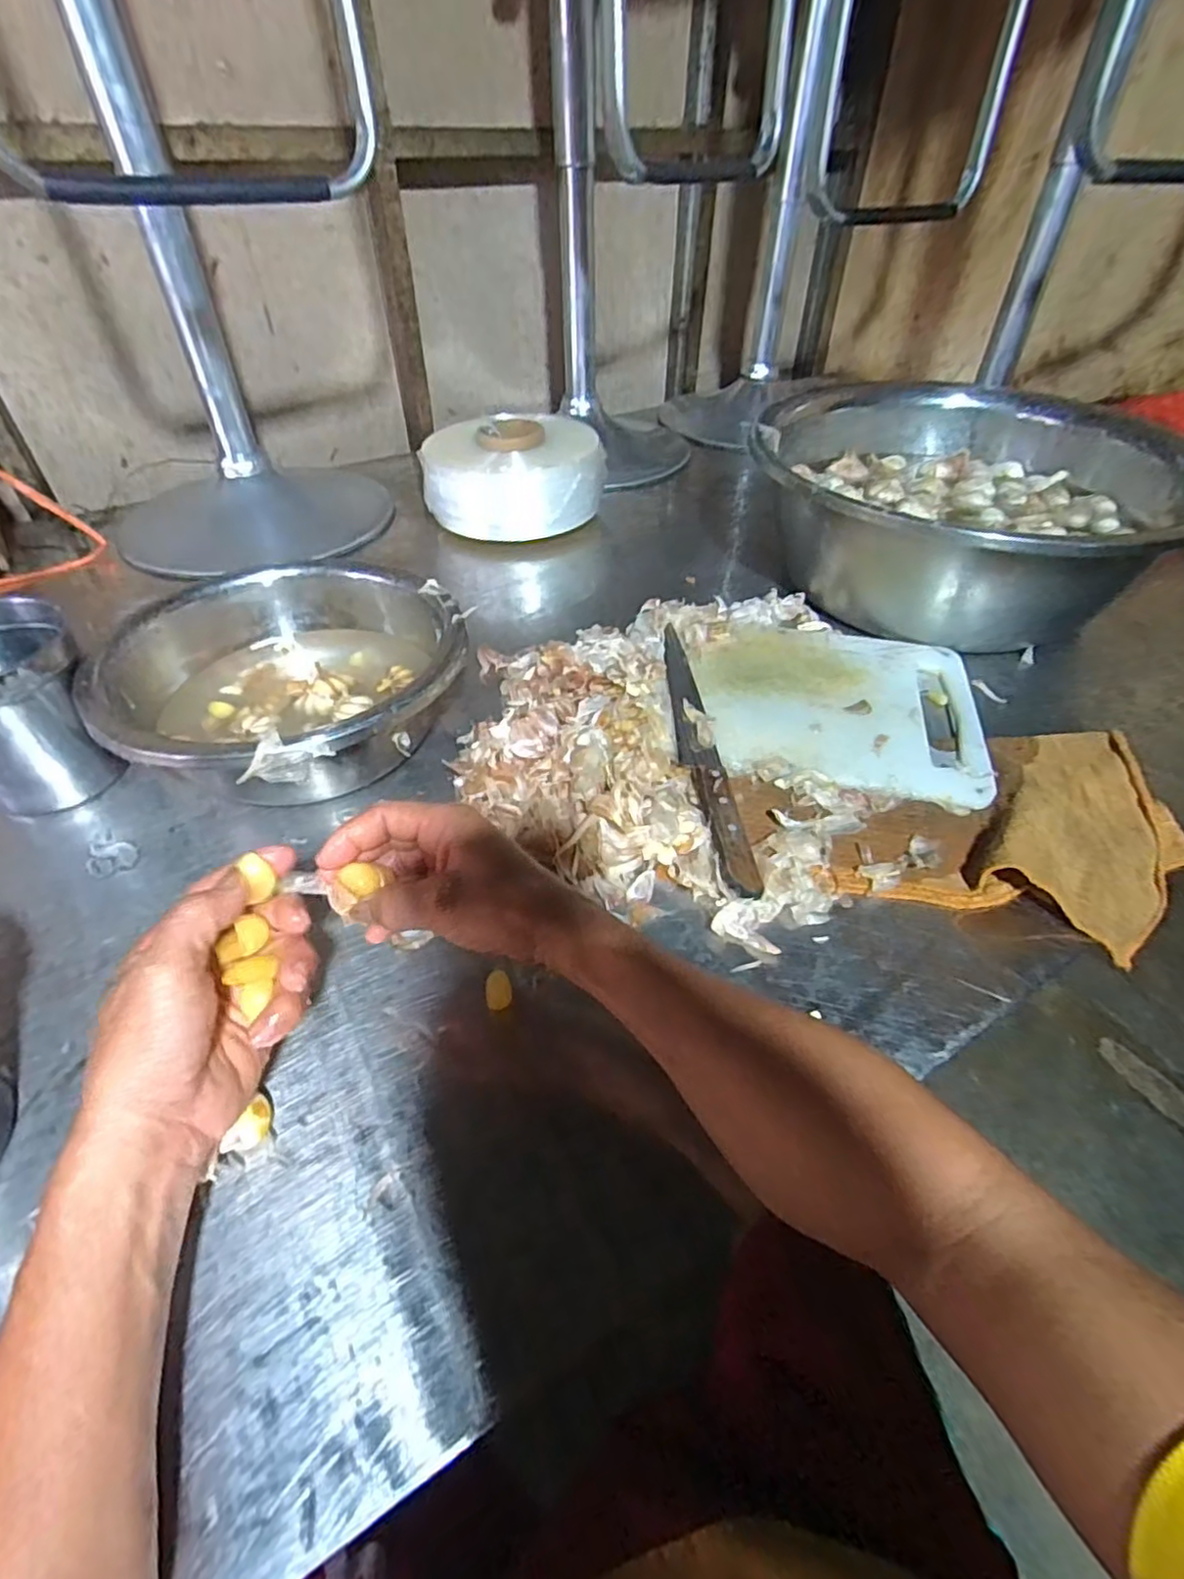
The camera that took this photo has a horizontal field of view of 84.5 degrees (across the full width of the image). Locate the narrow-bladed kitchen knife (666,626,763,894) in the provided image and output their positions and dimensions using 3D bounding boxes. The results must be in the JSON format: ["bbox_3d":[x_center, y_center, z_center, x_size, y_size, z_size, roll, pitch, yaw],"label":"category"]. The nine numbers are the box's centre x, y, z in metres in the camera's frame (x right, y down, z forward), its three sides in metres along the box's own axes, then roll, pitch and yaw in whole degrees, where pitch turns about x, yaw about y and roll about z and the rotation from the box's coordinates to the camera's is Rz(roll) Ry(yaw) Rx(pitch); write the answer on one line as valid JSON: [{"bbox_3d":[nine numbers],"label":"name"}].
[{"bbox_3d":[0.094,-0.047,0.580,0.036,0.015,0.339,-3,47,-4],"label":"narrow-bladed kitchen knife"}]

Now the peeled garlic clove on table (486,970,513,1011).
[{"bbox_3d":[-0.060,0.129,0.420,0.016,0.008,0.023,-6,47,-7],"label":"peeled garlic clove on table"}]

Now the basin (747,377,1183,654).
[{"bbox_3d":[0.416,-0.319,0.752,0.439,0.159,0.417,25,51,20],"label":"basin"}]

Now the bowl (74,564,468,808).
[{"bbox_3d":[-0.250,-0.083,0.573,0.278,0.123,0.245,17,49,14],"label":"bowl"}]

